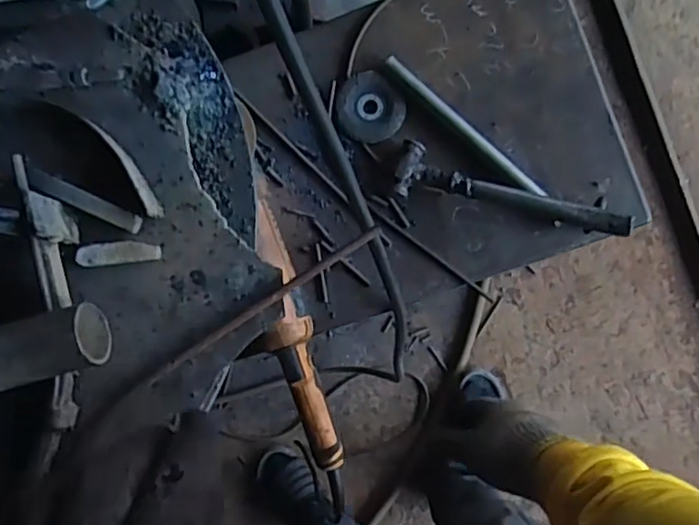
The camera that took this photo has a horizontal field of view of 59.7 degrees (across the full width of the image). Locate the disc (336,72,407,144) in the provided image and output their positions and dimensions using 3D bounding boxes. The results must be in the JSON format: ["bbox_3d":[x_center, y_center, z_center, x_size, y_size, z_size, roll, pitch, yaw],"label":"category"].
[{"bbox_3d":[0.021,-0.165,0.657,0.066,0.008,0.074,-39,85,1],"label":"disc"}]

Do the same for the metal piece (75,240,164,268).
[{"bbox_3d":[-0.129,-0.005,0.340,0.046,0.004,0.013,-6,87,4],"label":"metal piece"}]

